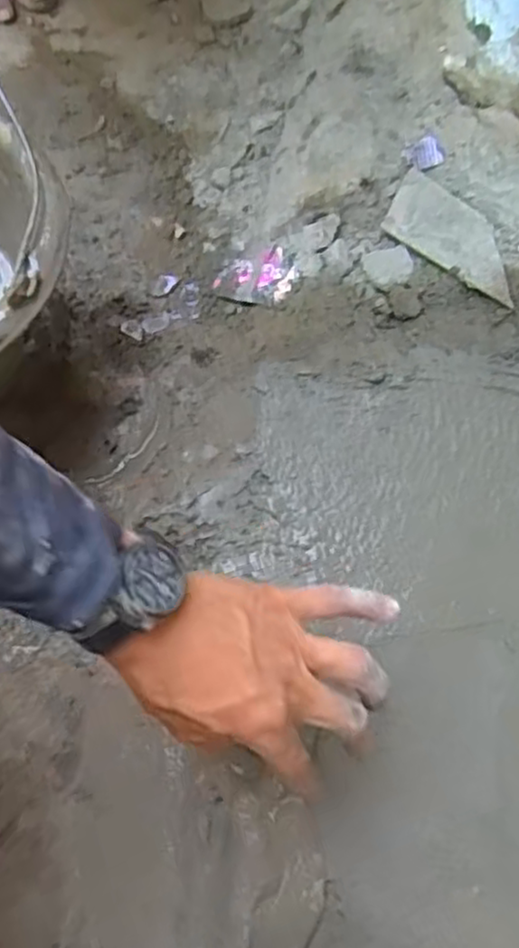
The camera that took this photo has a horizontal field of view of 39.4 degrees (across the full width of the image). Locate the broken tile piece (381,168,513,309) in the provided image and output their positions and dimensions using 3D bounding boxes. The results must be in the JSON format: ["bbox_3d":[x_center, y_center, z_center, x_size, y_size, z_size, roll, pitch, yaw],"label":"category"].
[{"bbox_3d":[0.165,-0.198,0.606,0.129,0.007,0.054,39,92,13],"label":"broken tile piece"}]

